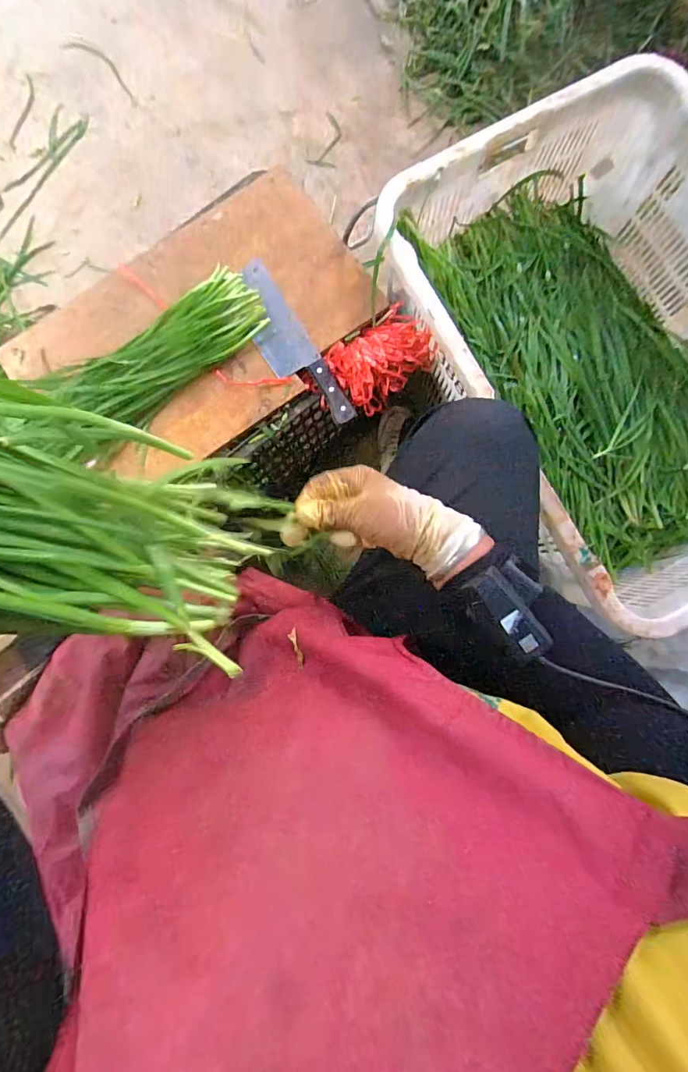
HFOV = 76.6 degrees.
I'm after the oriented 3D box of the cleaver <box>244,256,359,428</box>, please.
[{"bbox_3d":[-0.078,-0.268,0.619,0.071,0.027,0.265,-30,85,-2],"label":"cleaver"}]

